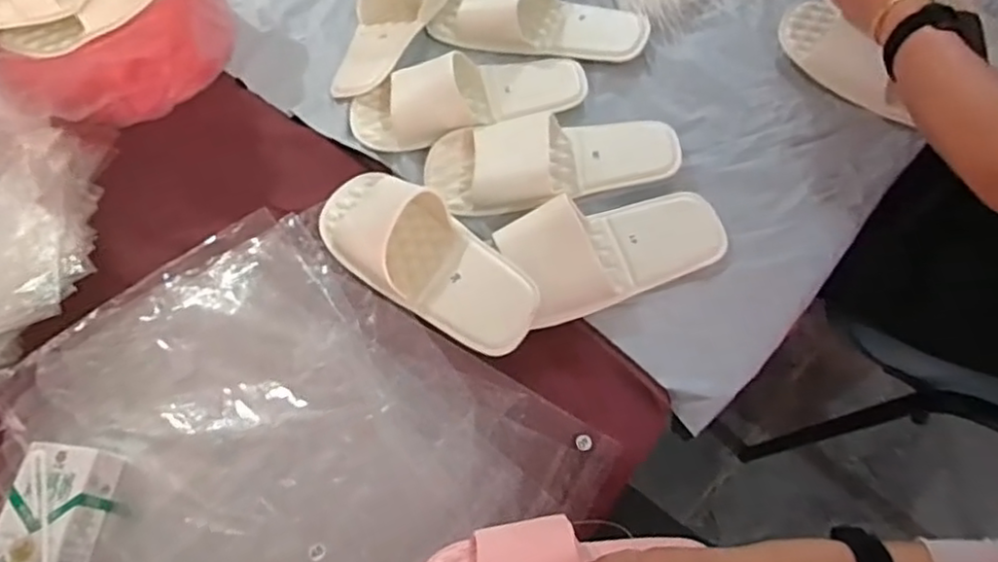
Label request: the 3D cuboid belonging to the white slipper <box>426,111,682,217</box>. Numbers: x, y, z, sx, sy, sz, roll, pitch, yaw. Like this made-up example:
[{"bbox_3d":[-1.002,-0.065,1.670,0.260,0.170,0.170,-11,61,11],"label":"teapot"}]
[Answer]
[{"bbox_3d":[0.056,-0.133,0.705,0.265,0.041,0.102,-6,62,1],"label":"white slipper"}]

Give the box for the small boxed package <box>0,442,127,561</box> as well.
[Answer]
[{"bbox_3d":[-0.374,0.195,0.557,0.070,0.039,0.111,3,62,5],"label":"small boxed package"}]

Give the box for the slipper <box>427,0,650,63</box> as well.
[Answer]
[{"bbox_3d":[0.046,-0.323,0.800,0.266,0.056,0.108,8,63,8],"label":"slipper"}]

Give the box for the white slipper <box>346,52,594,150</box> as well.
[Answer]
[{"bbox_3d":[-0.036,-0.222,0.746,0.267,0.064,0.106,-15,62,-4],"label":"white slipper"}]

